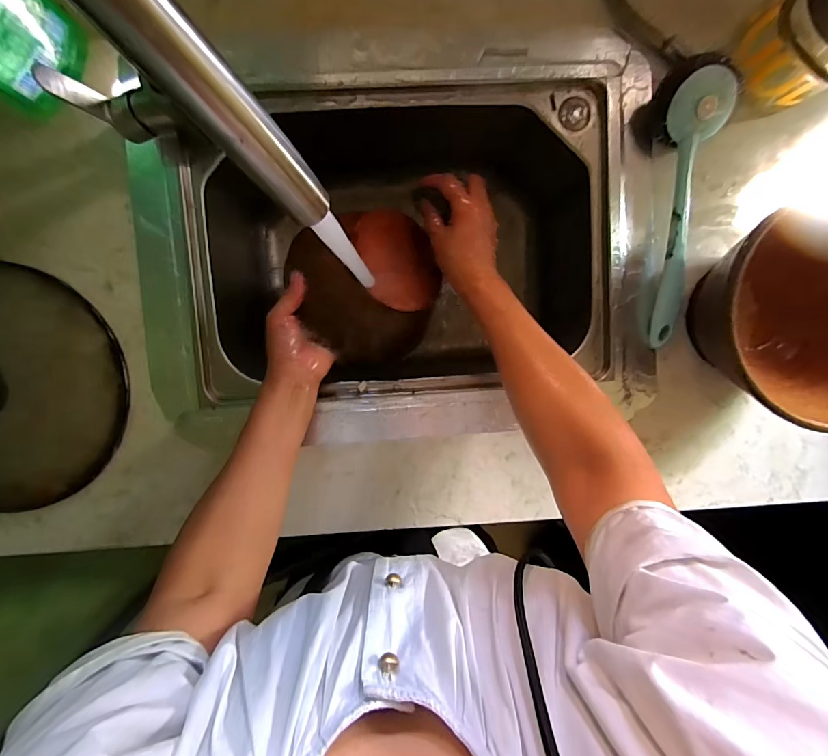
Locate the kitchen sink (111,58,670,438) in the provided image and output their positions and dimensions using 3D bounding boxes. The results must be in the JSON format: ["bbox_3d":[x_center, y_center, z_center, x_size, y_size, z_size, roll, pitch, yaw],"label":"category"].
[{"bbox_3d":[-0.015,-0.139,0.529,0.546,0.173,0.391,-4,96,-2],"label":"kitchen sink"}]

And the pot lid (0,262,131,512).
[{"bbox_3d":[-0.430,0.011,0.423,0.242,0.042,0.243,0,95,-2],"label":"pot lid"}]

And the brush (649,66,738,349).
[{"bbox_3d":[0.280,-0.165,0.430,0.056,0.052,0.265,-3,96,-2],"label":"brush"}]

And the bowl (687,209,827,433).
[{"bbox_3d":[0.370,-0.056,0.411,0.203,0.123,0.185,0,95,-2],"label":"bowl"}]

